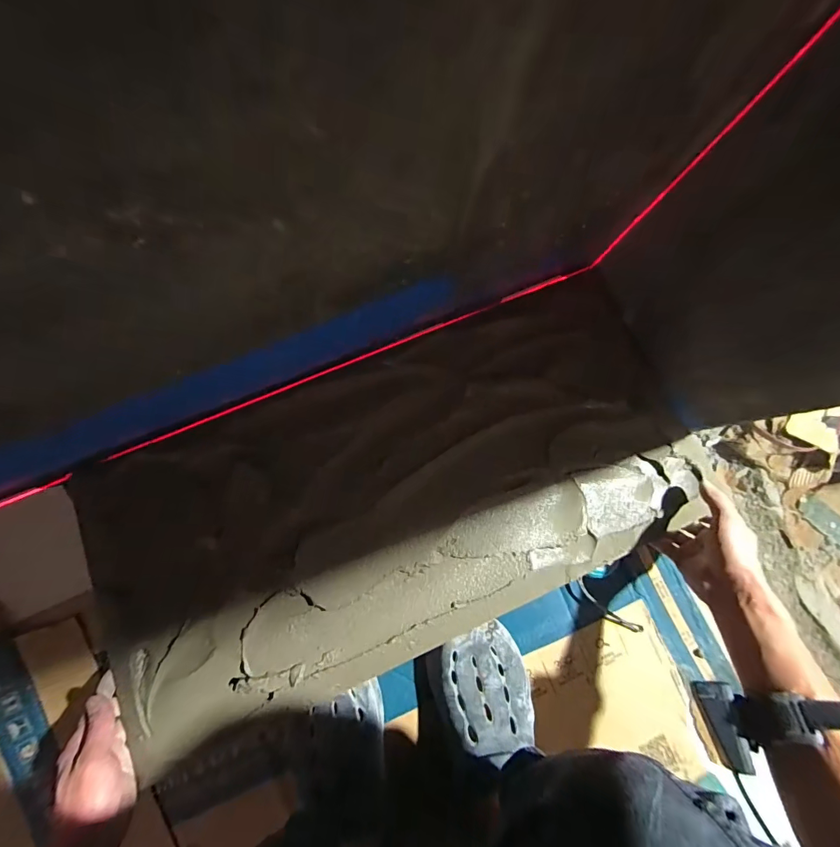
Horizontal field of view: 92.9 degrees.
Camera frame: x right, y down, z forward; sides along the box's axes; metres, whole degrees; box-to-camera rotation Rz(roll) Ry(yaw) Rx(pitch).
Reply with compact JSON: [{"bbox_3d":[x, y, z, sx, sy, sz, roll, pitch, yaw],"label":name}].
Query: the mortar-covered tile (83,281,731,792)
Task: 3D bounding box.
[{"bbox_3d":[-0.028,0.090,0.521,0.757,0.034,0.360,-23,78,-6],"label":"mortar-covered tile"}]

